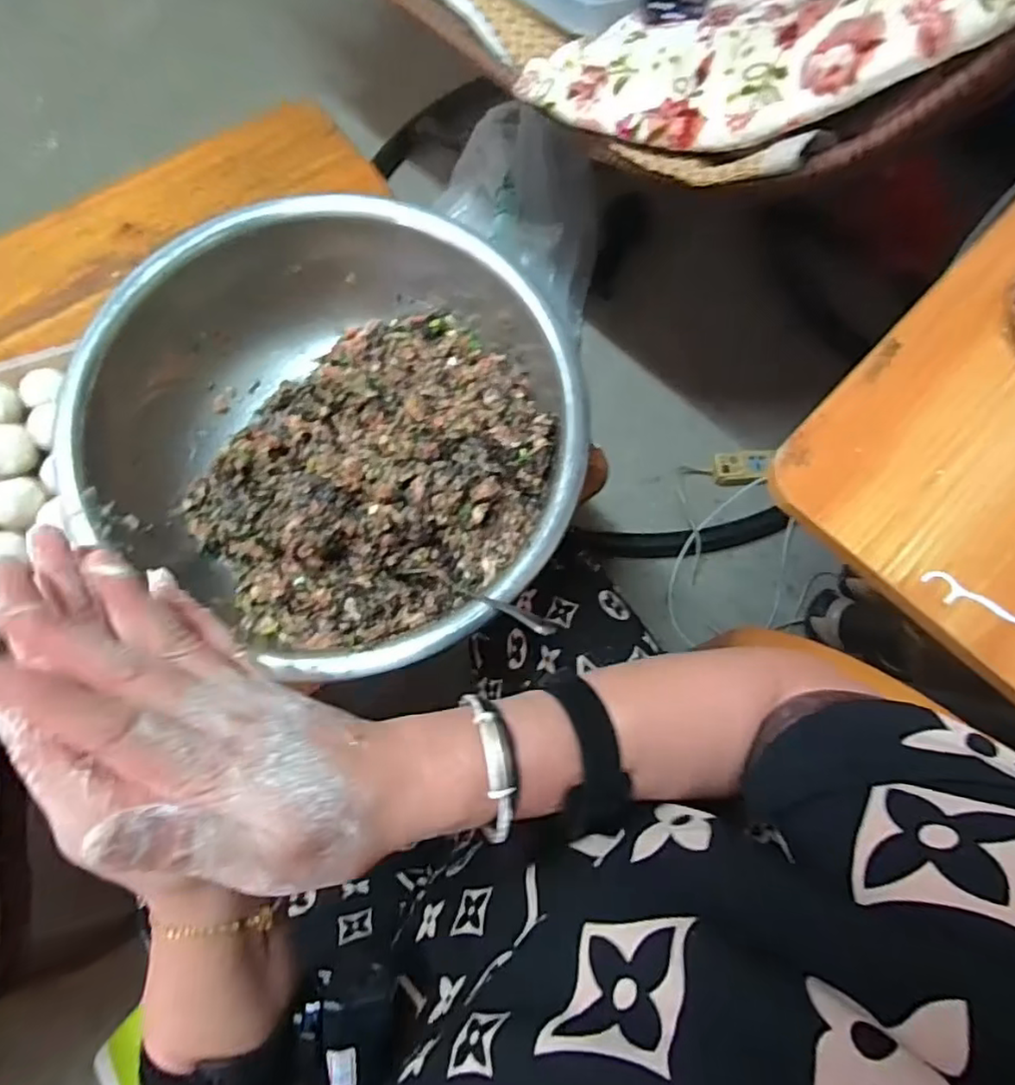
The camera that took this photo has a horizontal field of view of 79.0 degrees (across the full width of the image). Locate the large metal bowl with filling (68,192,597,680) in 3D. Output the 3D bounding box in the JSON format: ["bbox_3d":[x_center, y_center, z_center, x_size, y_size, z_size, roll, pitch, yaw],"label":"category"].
[{"bbox_3d":[-0.126,-0.087,0.508,0.366,0.126,0.341,0,72,-1],"label":"large metal bowl with filling"}]

